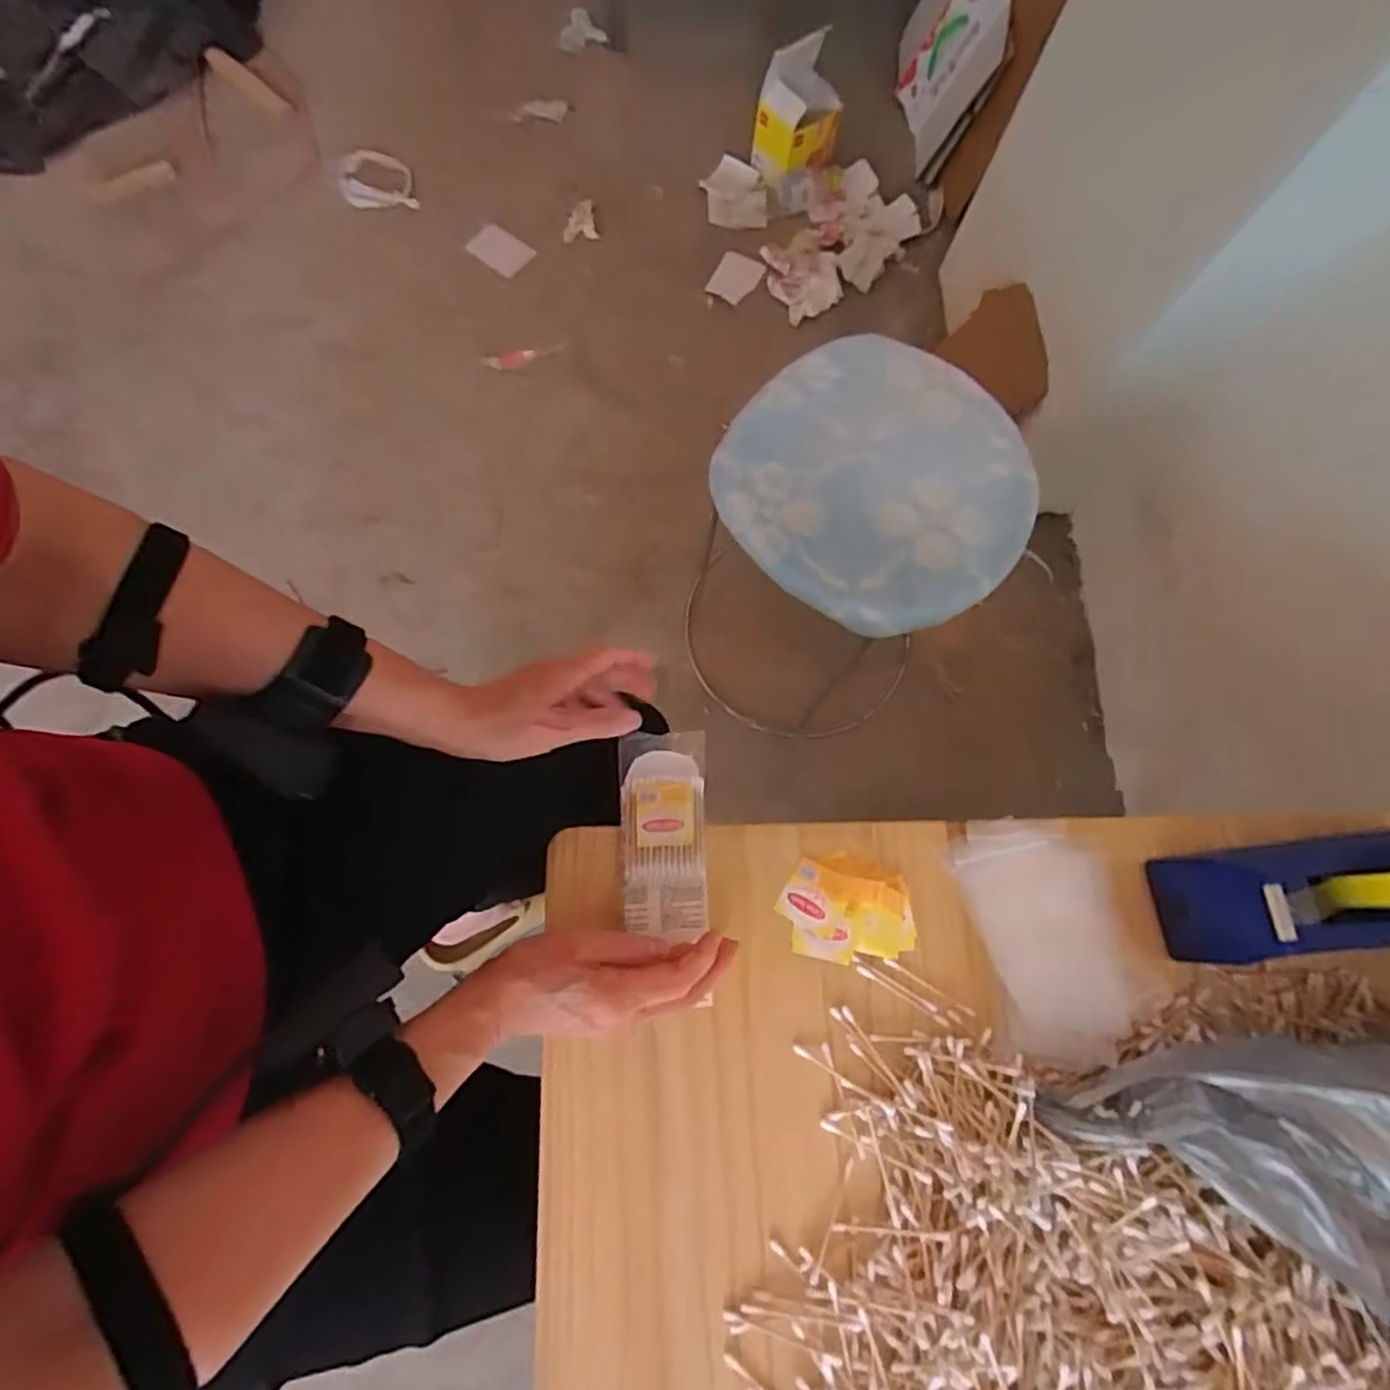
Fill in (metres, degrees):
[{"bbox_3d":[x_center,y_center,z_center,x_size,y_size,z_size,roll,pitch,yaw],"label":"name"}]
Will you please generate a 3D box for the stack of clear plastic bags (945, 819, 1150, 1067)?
[{"bbox_3d":[0.252,0.164,0.493,0.102,0.018,0.161,-16,75,-9],"label":"stack of clear plastic bags"}]

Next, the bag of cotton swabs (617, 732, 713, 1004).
[{"bbox_3d":[-0.022,0.095,0.497,0.059,0.012,0.139,-2,74,-2],"label":"bag of cotton swabs"}]

